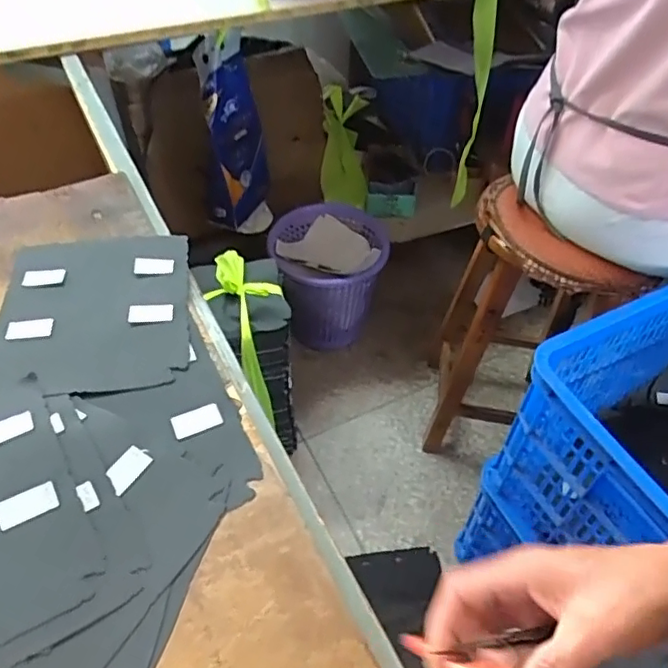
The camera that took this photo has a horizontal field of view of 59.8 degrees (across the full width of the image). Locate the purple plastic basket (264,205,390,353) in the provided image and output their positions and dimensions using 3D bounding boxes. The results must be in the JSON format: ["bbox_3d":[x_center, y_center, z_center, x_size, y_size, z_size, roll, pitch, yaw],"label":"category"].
[{"bbox_3d":[-0.019,-0.116,1.438,0.284,0.295,0.266,4,49,2],"label":"purple plastic basket"}]

